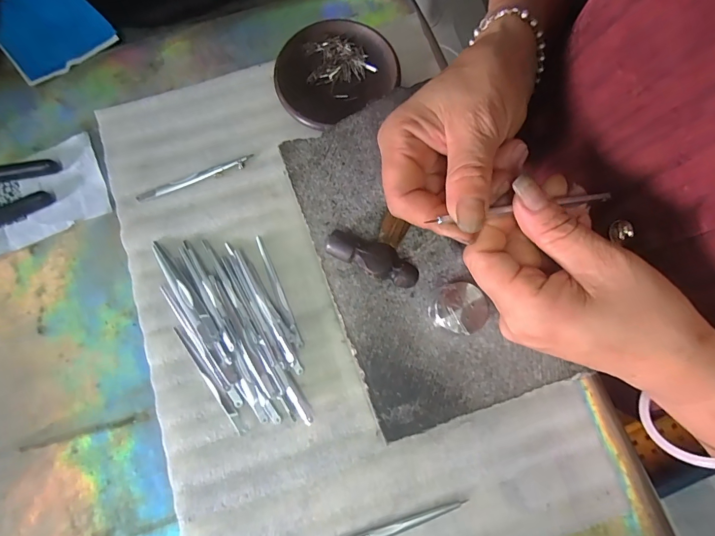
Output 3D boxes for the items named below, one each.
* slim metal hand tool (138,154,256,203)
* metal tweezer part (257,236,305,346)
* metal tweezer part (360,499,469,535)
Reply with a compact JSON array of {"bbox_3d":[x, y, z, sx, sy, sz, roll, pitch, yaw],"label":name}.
[{"bbox_3d":[-0.146,-0.081,0.343,0.105,0.004,0.010,-21,77,-4],"label":"slim metal hand tool"},{"bbox_3d":[-0.067,0.019,0.320,0.007,0.007,0.101,-24,78,-5],"label":"metal tweezer part"},{"bbox_3d":[0.030,0.193,0.282,0.108,0.004,0.008,-16,77,-3],"label":"metal tweezer part"}]

